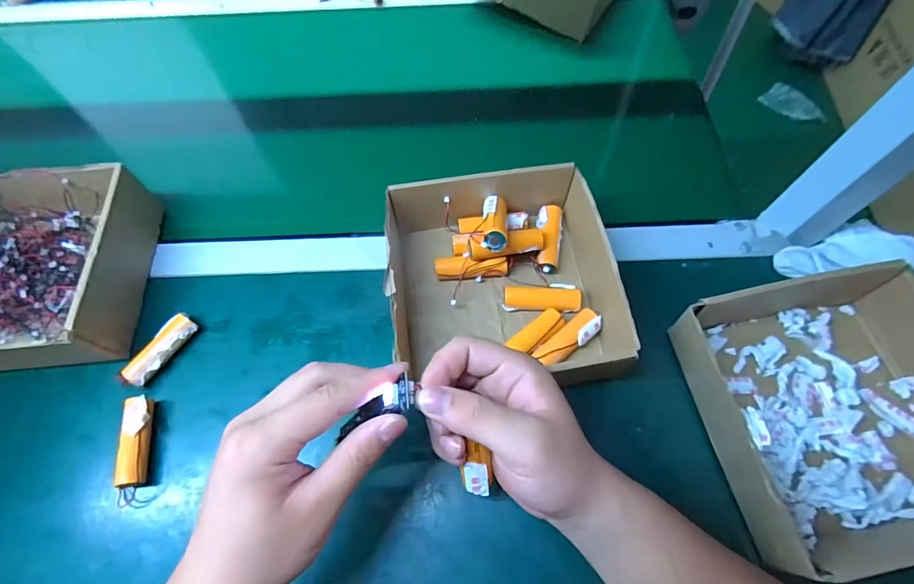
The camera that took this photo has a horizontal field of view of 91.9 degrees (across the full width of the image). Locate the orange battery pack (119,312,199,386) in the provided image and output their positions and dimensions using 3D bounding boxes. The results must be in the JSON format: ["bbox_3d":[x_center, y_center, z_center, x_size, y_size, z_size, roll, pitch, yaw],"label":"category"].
[{"bbox_3d":[-0.273,0.054,0.409,0.020,0.021,0.072,29,69,16],"label":"orange battery pack"}]

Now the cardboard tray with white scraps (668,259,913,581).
[{"bbox_3d":[0.294,0.086,0.346,0.191,0.073,0.191,-12,64,-3],"label":"cardboard tray with white scraps"}]

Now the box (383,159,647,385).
[{"bbox_3d":[0.038,-0.015,0.406,0.190,0.071,0.197,-6,64,0],"label":"box"}]

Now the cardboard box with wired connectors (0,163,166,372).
[{"bbox_3d":[-0.415,-0.023,0.425,0.196,0.071,0.188,-6,64,0],"label":"cardboard box with wired connectors"}]

